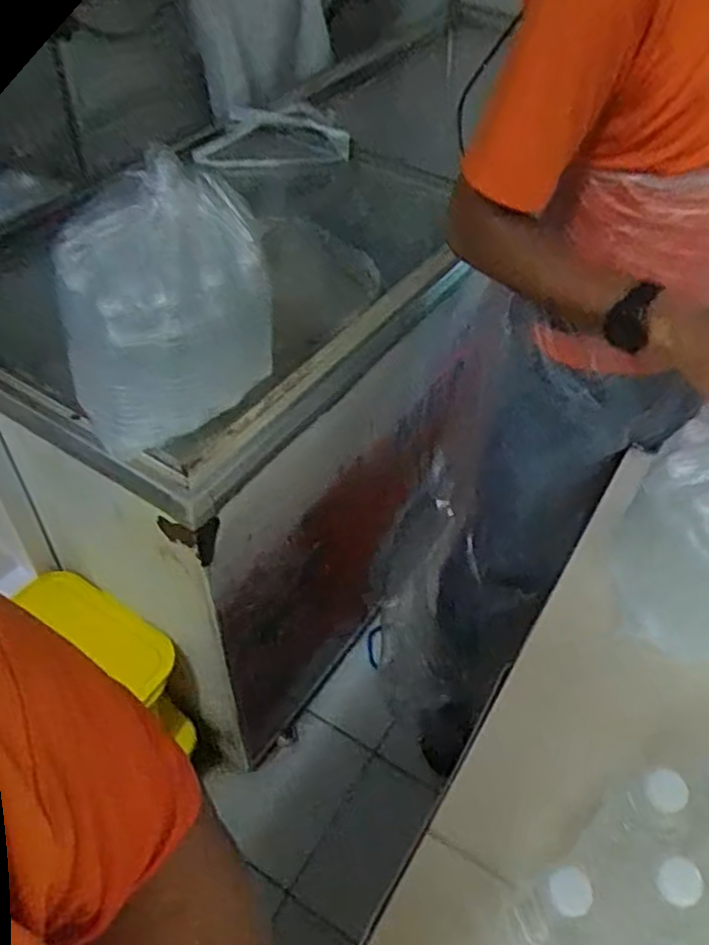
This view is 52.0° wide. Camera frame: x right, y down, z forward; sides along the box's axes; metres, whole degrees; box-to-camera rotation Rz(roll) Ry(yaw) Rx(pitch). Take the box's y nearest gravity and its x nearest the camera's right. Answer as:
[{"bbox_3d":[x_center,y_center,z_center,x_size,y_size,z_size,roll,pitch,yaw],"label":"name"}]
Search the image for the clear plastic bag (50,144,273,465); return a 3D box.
[{"bbox_3d":[-0.211,-0.183,0.835,0.224,0.246,0.152,-20,51,-21],"label":"clear plastic bag"}]

